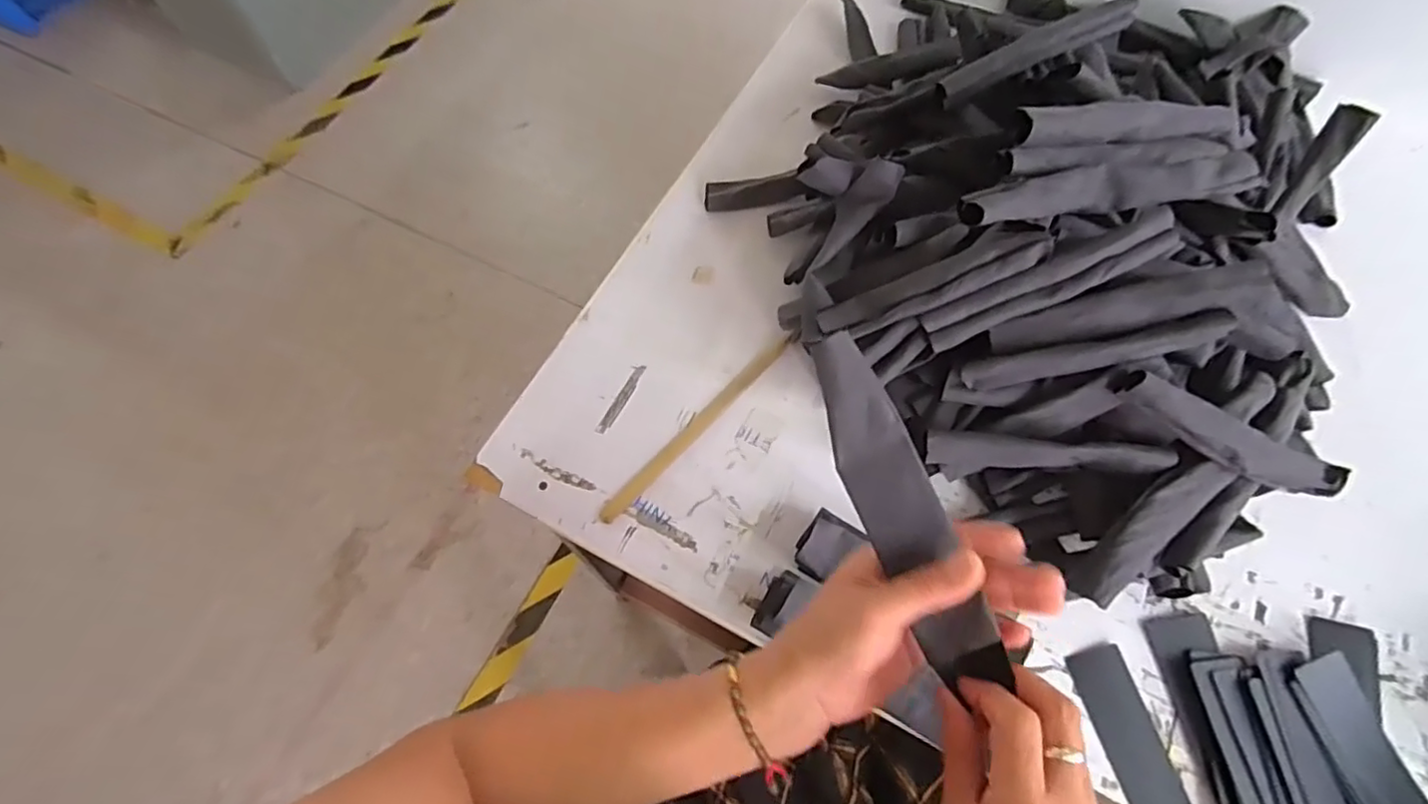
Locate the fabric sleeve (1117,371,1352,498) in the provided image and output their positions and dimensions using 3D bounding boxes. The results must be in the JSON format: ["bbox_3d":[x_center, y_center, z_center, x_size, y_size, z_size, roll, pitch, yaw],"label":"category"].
[{"bbox_3d":[0.389,0.029,0.479,0.178,0.027,0.031,26,68,-4],"label":"fabric sleeve"}]

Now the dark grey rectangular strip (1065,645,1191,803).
[{"bbox_3d":[0.327,0.271,0.494,0.046,0.006,0.147,-13,66,-5],"label":"dark grey rectangular strip"}]

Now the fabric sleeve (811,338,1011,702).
[{"bbox_3d":[0.102,0.057,0.351,0.039,0.020,0.197,-22,86,-9],"label":"fabric sleeve"}]

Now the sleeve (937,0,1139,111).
[{"bbox_3d":[0.294,-0.319,0.580,0.186,0.029,0.026,-24,67,4],"label":"sleeve"}]

